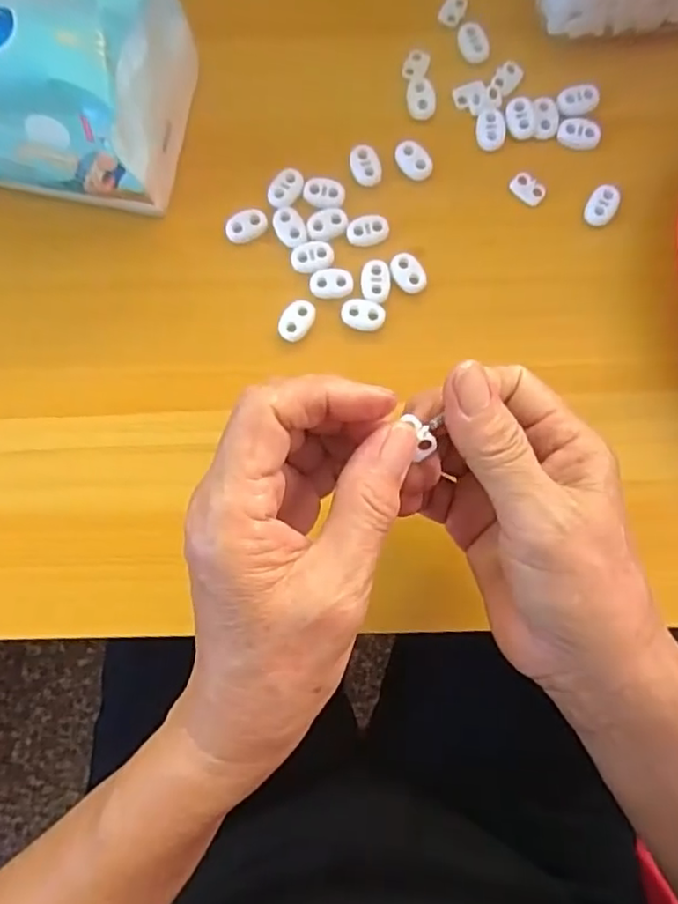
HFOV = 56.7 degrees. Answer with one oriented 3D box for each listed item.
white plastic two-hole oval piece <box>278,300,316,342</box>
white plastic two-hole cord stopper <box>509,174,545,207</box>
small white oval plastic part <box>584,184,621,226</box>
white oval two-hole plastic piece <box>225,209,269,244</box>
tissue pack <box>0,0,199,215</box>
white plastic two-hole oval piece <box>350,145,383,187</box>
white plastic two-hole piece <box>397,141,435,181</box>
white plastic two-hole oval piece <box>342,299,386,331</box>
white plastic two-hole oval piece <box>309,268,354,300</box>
[{"bbox_3d":[-0.022,-0.069,0.329,0.016,0.004,0.022,33,85,4],"label":"white plastic two-hole oval piece"},{"bbox_3d":[0.101,-0.141,0.336,0.019,0.004,0.013,40,86,4],"label":"white plastic two-hole cord stopper"},{"bbox_3d":[0.140,-0.131,0.333,0.015,0.004,0.022,27,85,3],"label":"small white oval plastic part"},{"bbox_3d":[-0.049,-0.120,0.333,0.022,0.004,0.015,-25,84,-2],"label":"white oval two-hole plastic piece"},{"bbox_3d":[-0.151,-0.182,0.296,0.142,0.086,0.095,9,84,1],"label":"tissue pack"},{"bbox_3d":[0.014,-0.153,0.335,0.015,0.004,0.021,-19,84,-1],"label":"white plastic two-hole oval piece"},{"bbox_3d":[0.040,-0.156,0.337,0.022,0.004,0.016,41,86,4],"label":"white plastic two-hole piece"},{"bbox_3d":[0.013,-0.072,0.328,0.022,0.004,0.016,3,84,1],"label":"white plastic two-hole oval piece"},{"bbox_3d":[-0.004,-0.089,0.330,0.022,0.004,0.016,-6,84,0],"label":"white plastic two-hole oval piece"}]

